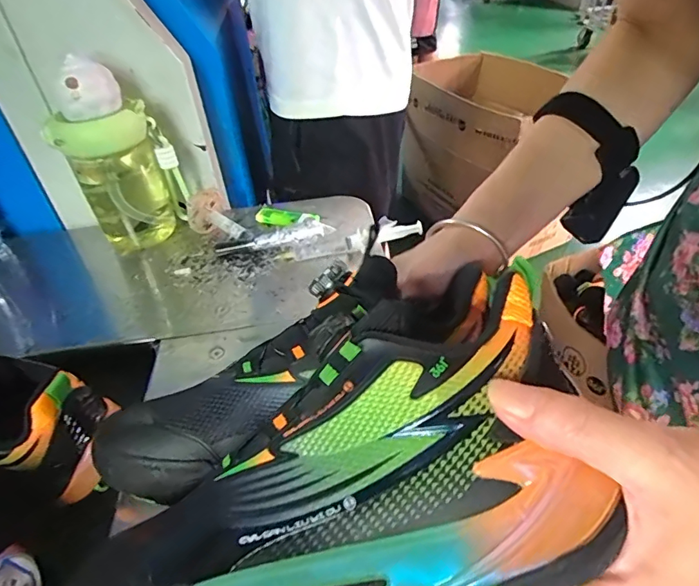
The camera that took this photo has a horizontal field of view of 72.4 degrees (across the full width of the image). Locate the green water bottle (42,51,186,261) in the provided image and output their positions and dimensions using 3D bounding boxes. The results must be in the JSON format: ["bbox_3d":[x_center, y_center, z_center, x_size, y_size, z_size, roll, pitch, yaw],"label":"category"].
[{"bbox_3d":[-0.262,-0.153,0.549,0.116,0.201,0.077,-22,43,-19],"label":"green water bottle"}]

